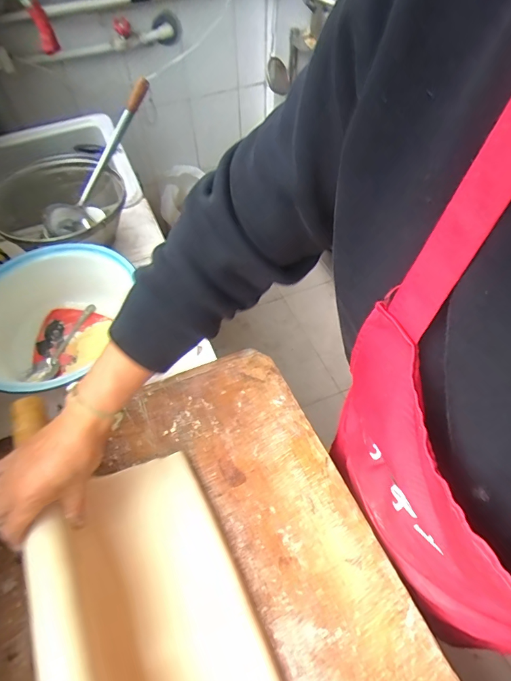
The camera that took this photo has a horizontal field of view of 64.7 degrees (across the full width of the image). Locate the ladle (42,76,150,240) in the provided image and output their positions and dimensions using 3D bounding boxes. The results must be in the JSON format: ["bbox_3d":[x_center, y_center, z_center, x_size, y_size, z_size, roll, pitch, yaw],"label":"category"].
[{"bbox_3d":[-0.293,-0.354,0.787,0.058,0.070,0.358,31,88,21],"label":"ladle"}]

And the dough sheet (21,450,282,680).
[{"bbox_3d":[-0.095,0.298,0.376,0.210,0.047,0.386,8,40,-44],"label":"dough sheet"}]

